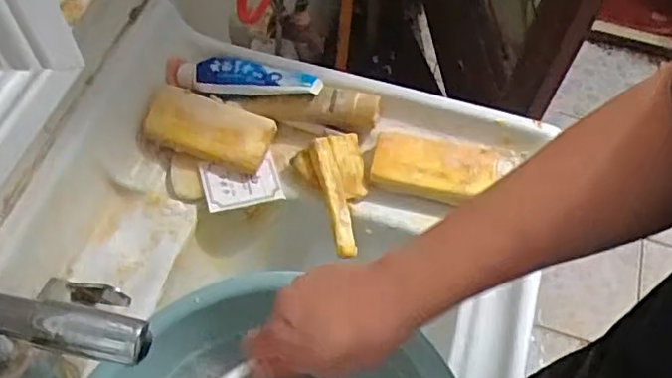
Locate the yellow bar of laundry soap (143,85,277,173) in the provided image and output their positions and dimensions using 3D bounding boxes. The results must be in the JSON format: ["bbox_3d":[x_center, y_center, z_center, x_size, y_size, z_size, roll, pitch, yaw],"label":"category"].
[{"bbox_3d":[-0.132,-0.062,0.661,0.130,0.025,0.066,15,78,-3],"label":"yellow bar of laundry soap"}]

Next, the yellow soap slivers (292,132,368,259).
[{"bbox_3d":[0.002,0.002,0.643,0.068,0.035,0.121,-11,62,-9],"label":"yellow soap slivers"}]

